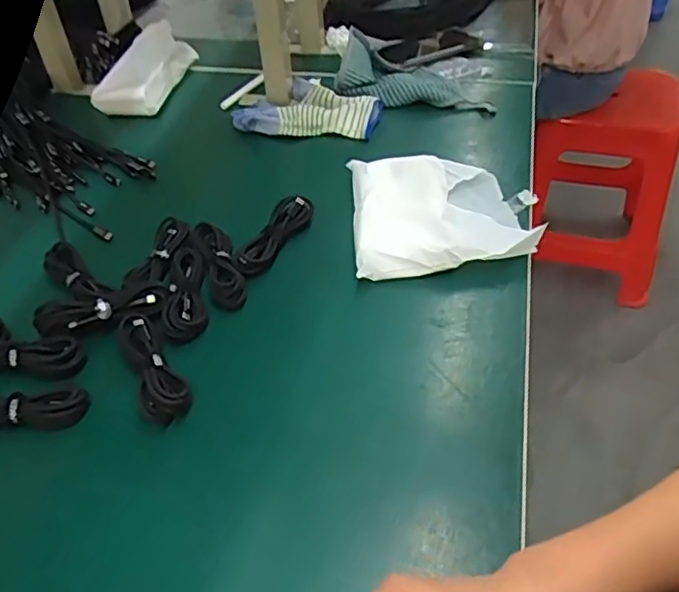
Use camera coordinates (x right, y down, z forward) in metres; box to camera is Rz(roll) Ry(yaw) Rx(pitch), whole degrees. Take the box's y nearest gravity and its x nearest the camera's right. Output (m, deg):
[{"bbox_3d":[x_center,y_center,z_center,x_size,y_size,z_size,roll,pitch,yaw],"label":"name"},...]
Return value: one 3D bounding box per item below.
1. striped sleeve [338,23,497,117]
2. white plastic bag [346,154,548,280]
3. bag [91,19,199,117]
[{"bbox_3d":[0.103,-0.287,0.802,0.220,0.053,0.115,16,47,17],"label":"striped sleeve"},{"bbox_3d":[0.104,-0.087,0.608,0.176,0.034,0.172,-1,45,0],"label":"white plastic bag"},{"bbox_3d":[-0.269,-0.318,0.846,0.083,0.056,0.170,10,46,11],"label":"bag"}]

